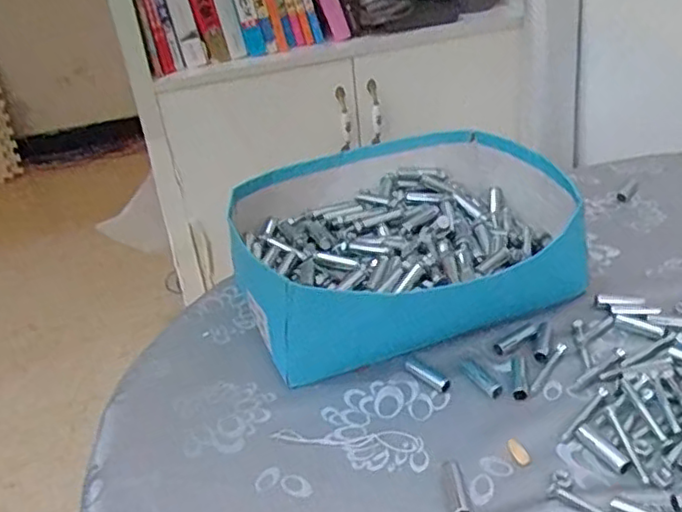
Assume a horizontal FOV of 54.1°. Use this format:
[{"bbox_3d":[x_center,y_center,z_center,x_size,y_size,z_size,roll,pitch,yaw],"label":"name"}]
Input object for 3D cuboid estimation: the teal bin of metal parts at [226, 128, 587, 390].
[{"bbox_3d":[0.062,-0.014,0.615,0.304,0.088,0.257,-14,32,-10],"label":"teal bin of metal parts"}]

